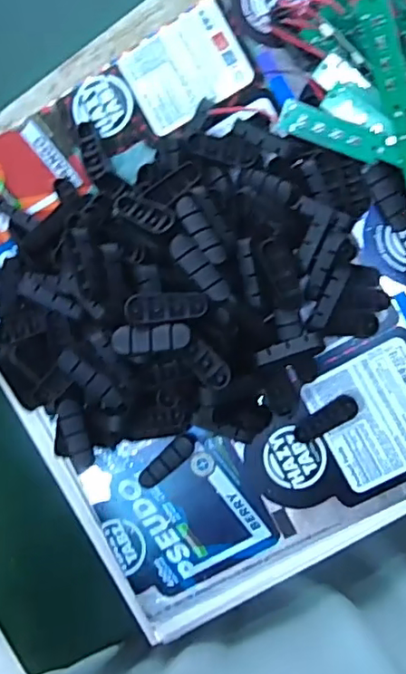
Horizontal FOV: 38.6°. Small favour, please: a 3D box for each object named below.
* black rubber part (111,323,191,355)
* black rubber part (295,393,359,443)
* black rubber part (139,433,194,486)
[{"bbox_3d":[-0.031,0.001,0.348,0.047,0.006,0.016,-4,90,8],"label":"black rubber part"},{"bbox_3d":[0.085,0.056,0.399,0.046,0.007,0.015,-34,86,7],"label":"black rubber part"},{"bbox_3d":[-0.025,0.089,0.415,0.015,0.009,0.047,44,96,5],"label":"black rubber part"}]

